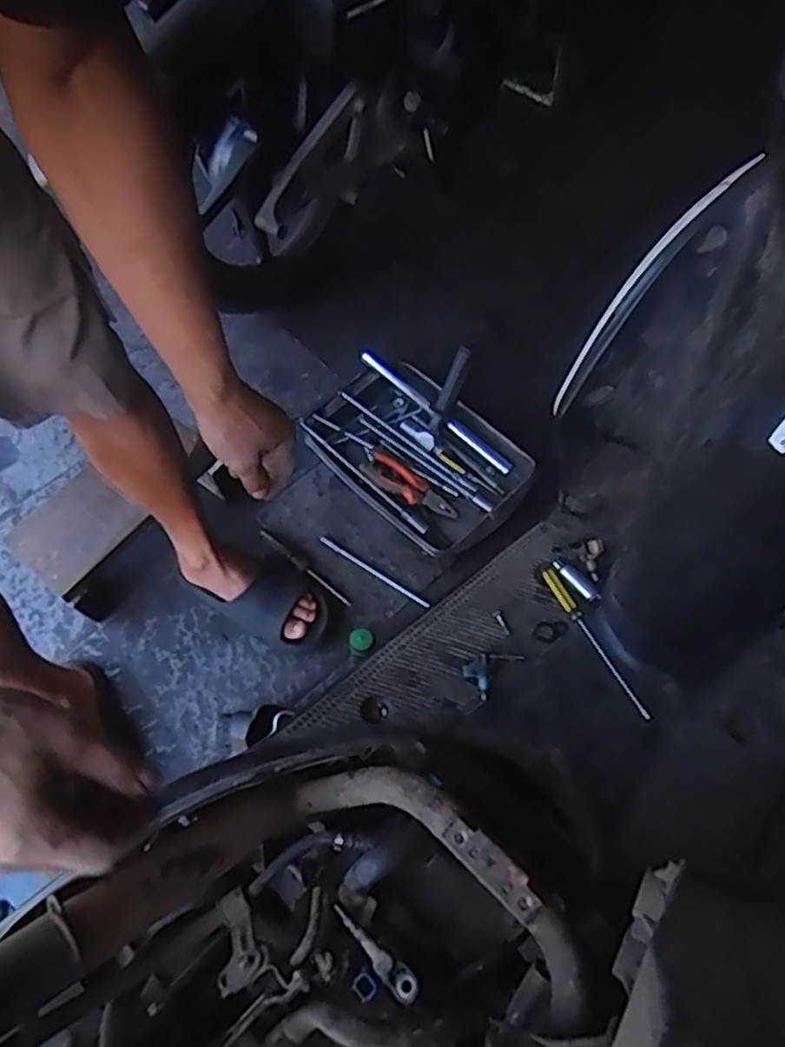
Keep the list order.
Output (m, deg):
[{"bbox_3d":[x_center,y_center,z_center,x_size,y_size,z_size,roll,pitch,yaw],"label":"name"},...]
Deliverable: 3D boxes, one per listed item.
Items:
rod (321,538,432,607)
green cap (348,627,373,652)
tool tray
[{"bbox_3d":[-0.032,0.076,1.053,0.212,0.011,0.011,31,68,17],"label":"rod"},{"bbox_3d":[-0.038,0.139,0.785,0.028,0.016,0.026,-1,62,2],"label":"green cap"},{"bbox_3d":[0.027,-0.131,1.120,0.355,0.076,0.239,41,71,20],"label":"tool tray"}]

